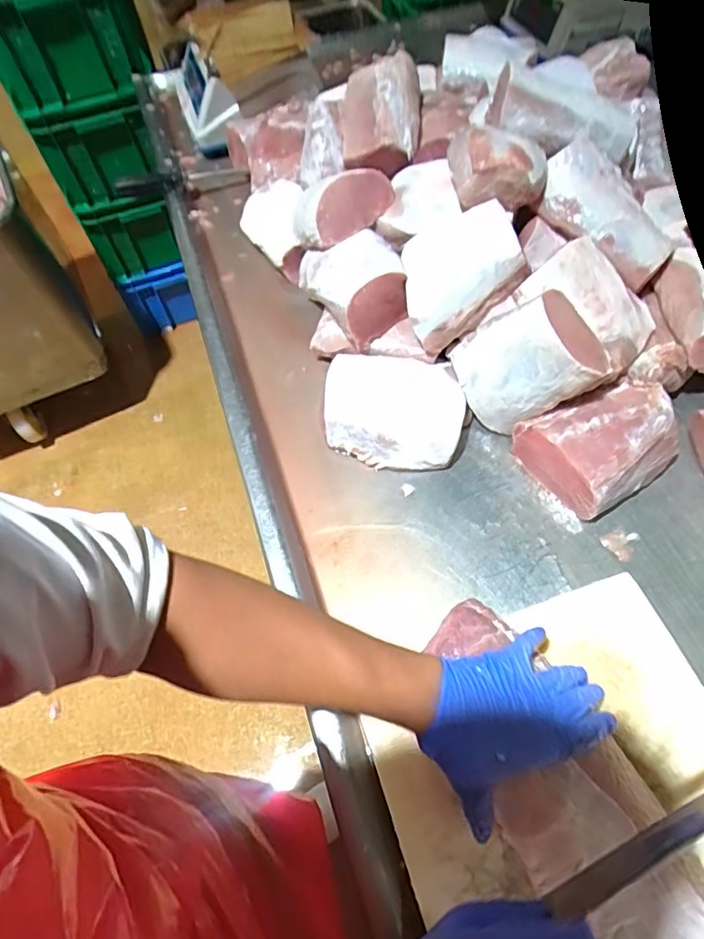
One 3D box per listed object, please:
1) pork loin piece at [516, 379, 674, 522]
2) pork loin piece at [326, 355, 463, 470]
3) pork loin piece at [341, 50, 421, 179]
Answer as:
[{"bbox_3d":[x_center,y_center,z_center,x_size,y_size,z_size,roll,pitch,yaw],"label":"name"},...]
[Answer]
[{"bbox_3d":[0.283,-0.033,0.607,0.156,0.068,0.132,-29,62,-12],"label":"pork loin piece"},{"bbox_3d":[0.051,-0.075,0.663,0.175,0.054,0.143,10,61,10],"label":"pork loin piece"},{"bbox_3d":[0.043,-0.532,0.790,0.117,0.068,0.176,1,60,5],"label":"pork loin piece"}]

